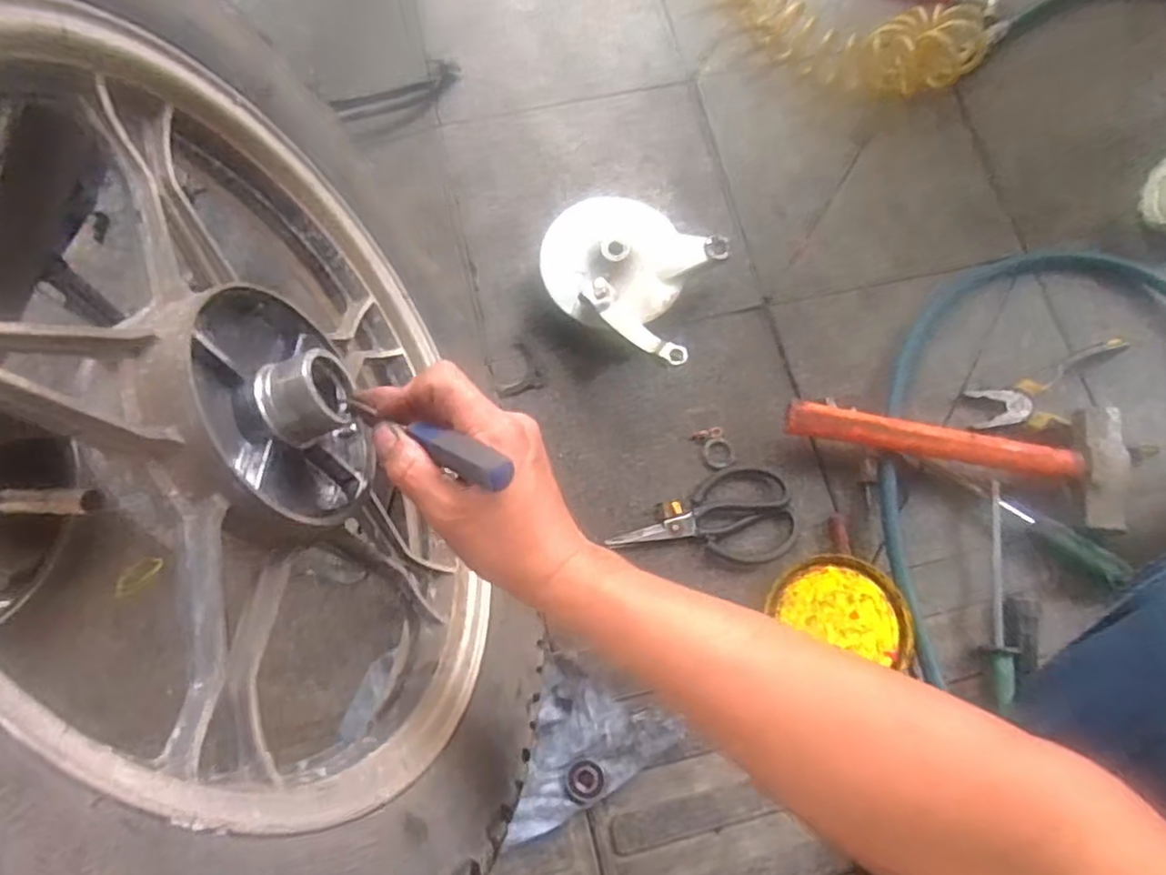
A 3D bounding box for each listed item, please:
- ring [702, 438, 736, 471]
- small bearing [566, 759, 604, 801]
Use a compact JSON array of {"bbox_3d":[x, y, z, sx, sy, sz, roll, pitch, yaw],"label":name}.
[{"bbox_3d":[0.136,0.016,0.682,0.031,0.004,0.033,-1,76,5],"label":"ring"},{"bbox_3d":[0.002,0.293,0.586,0.031,0.004,0.031,-1,76,5],"label":"small bearing"}]

